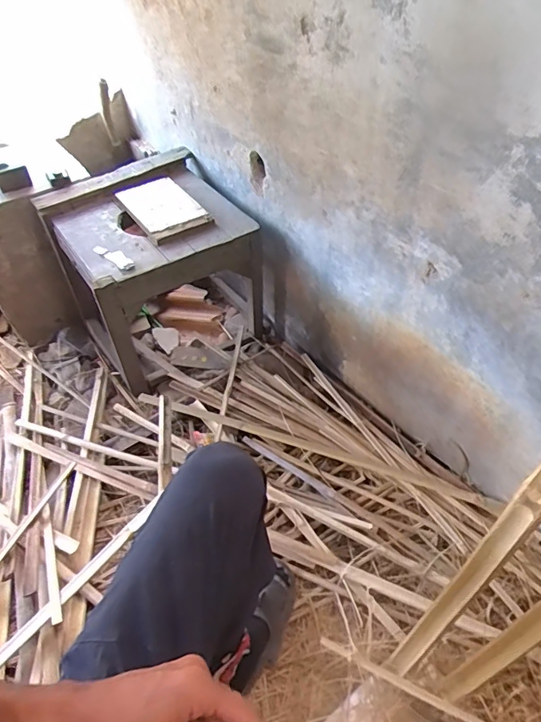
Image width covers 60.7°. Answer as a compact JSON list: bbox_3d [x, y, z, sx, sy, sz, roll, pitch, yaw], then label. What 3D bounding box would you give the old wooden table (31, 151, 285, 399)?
[{"bbox_3d":[-0.282,-0.245,1.261,0.455,0.427,0.388,-30,52,-21],"label":"old wooden table"}]

